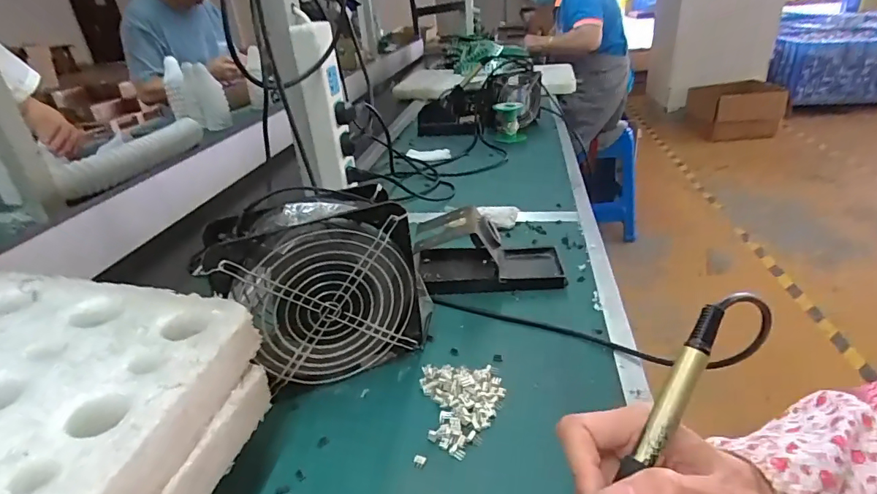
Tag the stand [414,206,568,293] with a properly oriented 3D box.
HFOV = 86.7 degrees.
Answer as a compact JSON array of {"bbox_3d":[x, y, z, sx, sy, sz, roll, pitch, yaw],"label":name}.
[{"bbox_3d":[0.054,-0.001,0.501,0.155,0.070,0.069,-1,29,2],"label":"stand"}]

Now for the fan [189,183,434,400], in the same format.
[{"bbox_3d":[-0.093,0.030,0.385,0.161,0.145,0.061,-14,31,-20],"label":"fan"}]

